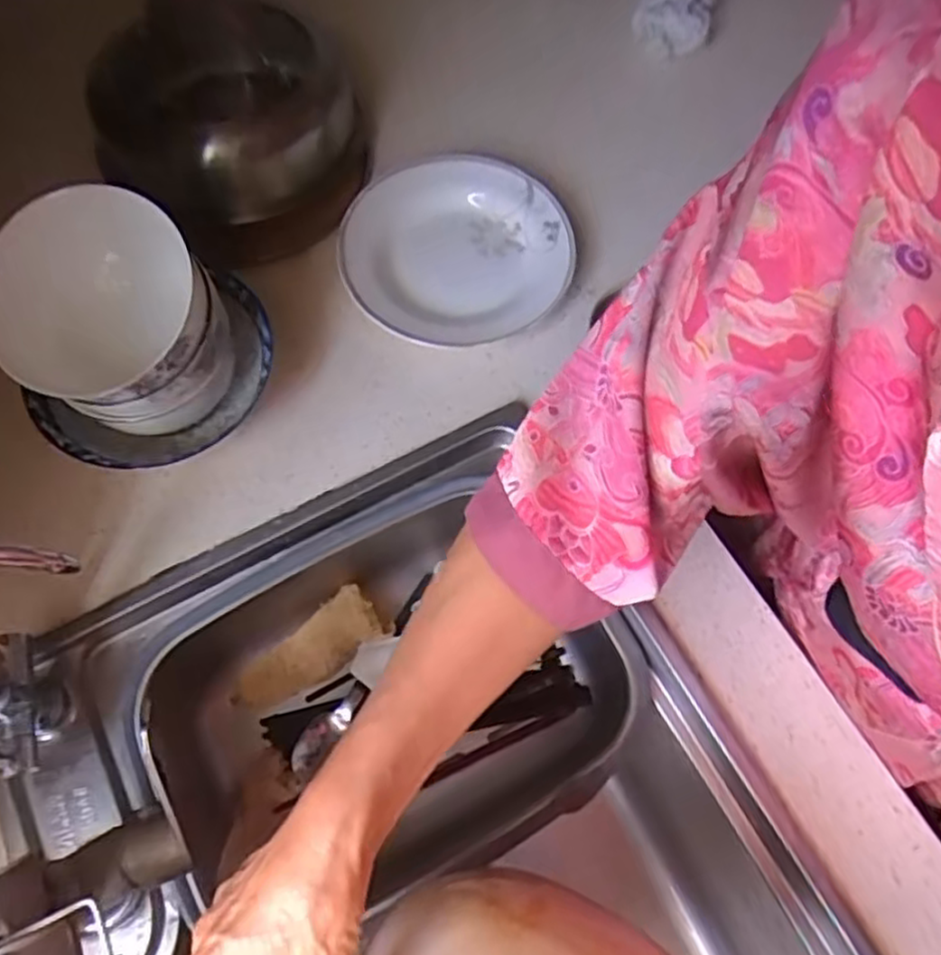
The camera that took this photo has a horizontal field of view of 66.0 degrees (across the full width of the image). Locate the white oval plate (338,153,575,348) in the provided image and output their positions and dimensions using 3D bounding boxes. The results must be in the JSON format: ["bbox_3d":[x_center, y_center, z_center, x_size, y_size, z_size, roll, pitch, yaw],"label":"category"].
[{"bbox_3d":[-0.010,-0.197,0.631,0.196,0.038,0.185,-39,74,-15],"label":"white oval plate"}]

